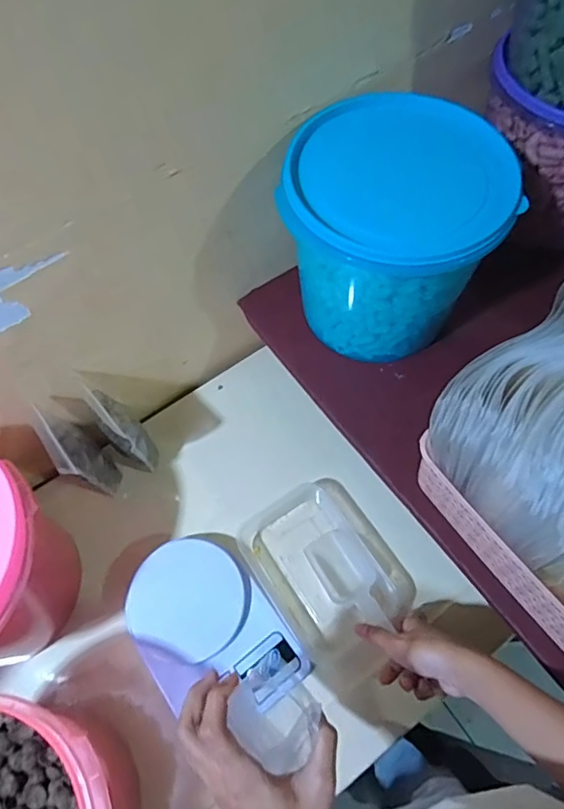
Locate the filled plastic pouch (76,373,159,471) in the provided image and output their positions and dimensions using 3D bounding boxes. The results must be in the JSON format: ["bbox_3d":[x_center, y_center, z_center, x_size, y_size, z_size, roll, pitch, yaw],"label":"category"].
[{"bbox_3d":[-0.190,0.026,0.602,0.045,0.151,0.095,-42,68,-17],"label":"filled plastic pouch"}]

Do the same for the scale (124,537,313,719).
[{"bbox_3d":[-0.079,0.240,0.551,0.143,0.036,0.193,-31,66,-13],"label":"scale"}]

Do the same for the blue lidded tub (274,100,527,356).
[{"bbox_3d":[0.116,-0.167,0.528,0.173,0.186,0.179,-1,63,2],"label":"blue lidded tub"}]

